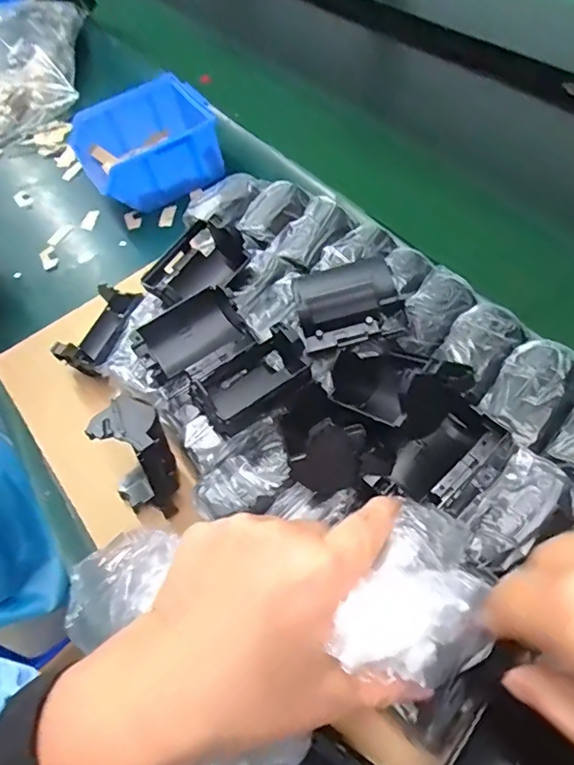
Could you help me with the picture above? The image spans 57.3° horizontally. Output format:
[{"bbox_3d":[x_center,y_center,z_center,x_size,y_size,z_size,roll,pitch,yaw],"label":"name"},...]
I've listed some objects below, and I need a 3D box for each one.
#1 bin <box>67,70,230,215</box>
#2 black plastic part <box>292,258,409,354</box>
[{"bbox_3d":[-0.143,-0.248,0.549,0.131,0.061,0.126,-31,58,-14],"label":"bin"},{"bbox_3d":[0.043,-0.050,0.342,0.075,0.039,0.044,-10,55,0],"label":"black plastic part"}]

